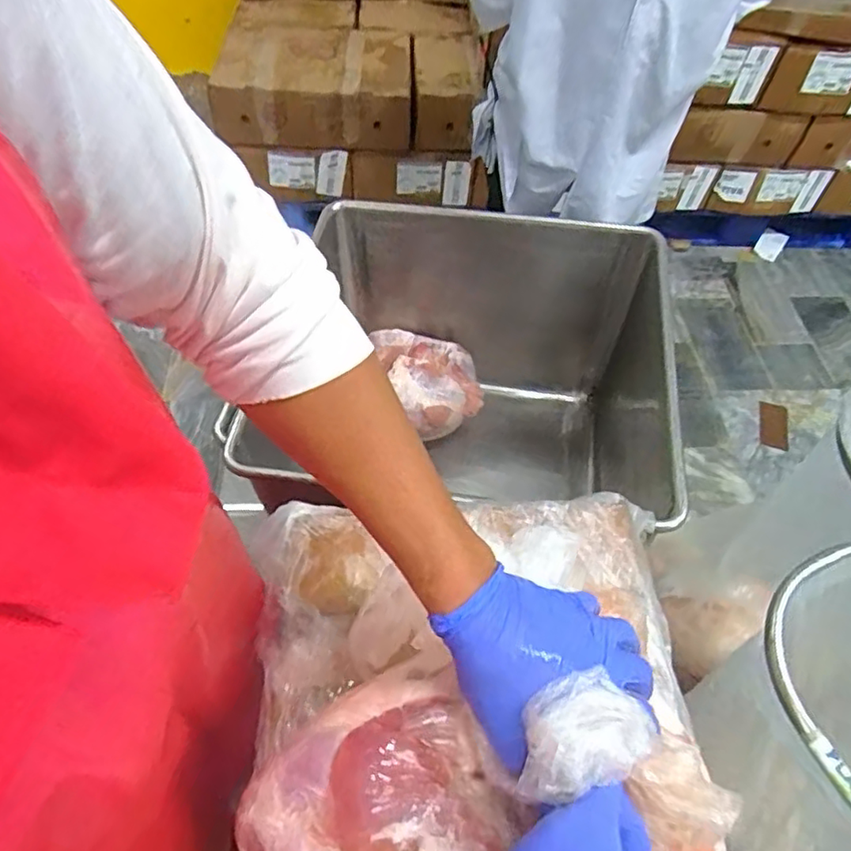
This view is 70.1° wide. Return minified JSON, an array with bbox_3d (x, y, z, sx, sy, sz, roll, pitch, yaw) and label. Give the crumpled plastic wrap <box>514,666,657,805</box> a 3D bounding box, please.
[{"bbox_3d":[0.091,0.187,0.359,0.076,0.047,0.055,-17,58,-15],"label":"crumpled plastic wrap"}]

